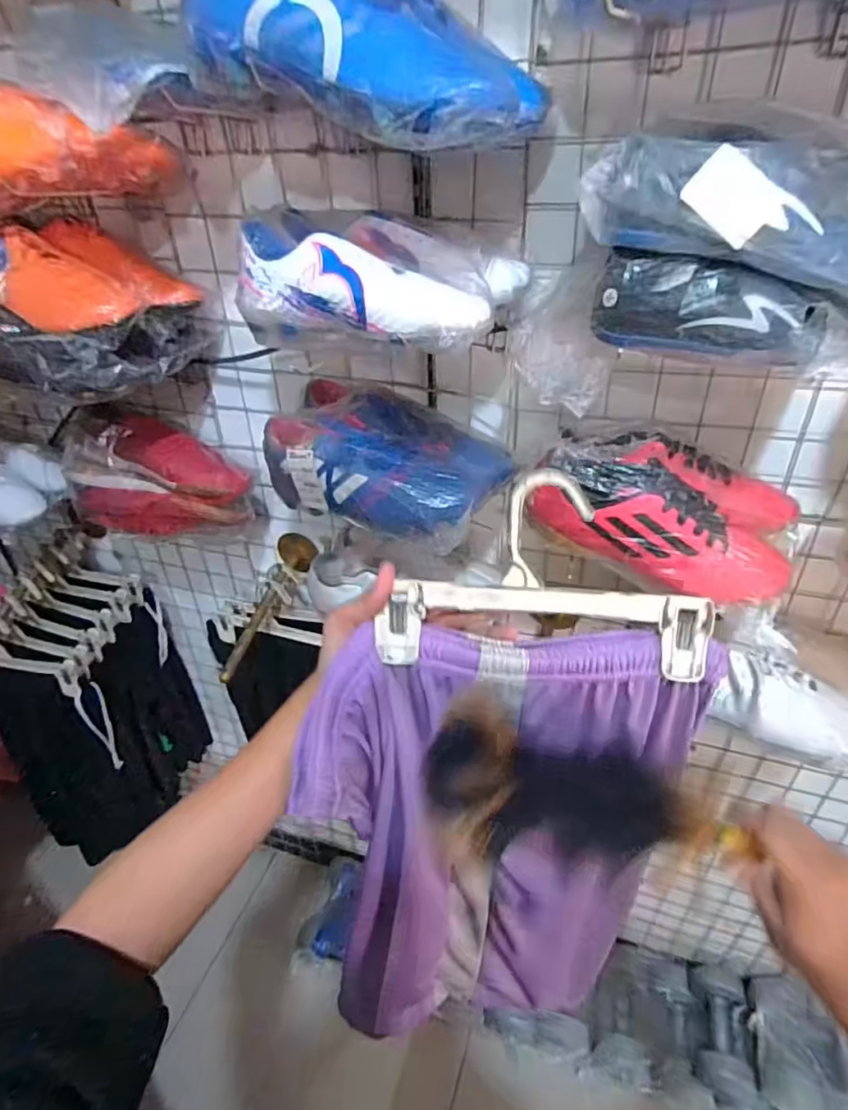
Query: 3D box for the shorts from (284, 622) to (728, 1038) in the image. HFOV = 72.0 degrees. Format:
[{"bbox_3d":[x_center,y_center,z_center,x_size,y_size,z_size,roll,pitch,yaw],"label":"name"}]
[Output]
[{"bbox_3d":[0.068,0.256,0.506,0.299,0.408,0.109,-6,36,-4],"label":"shorts"}]

